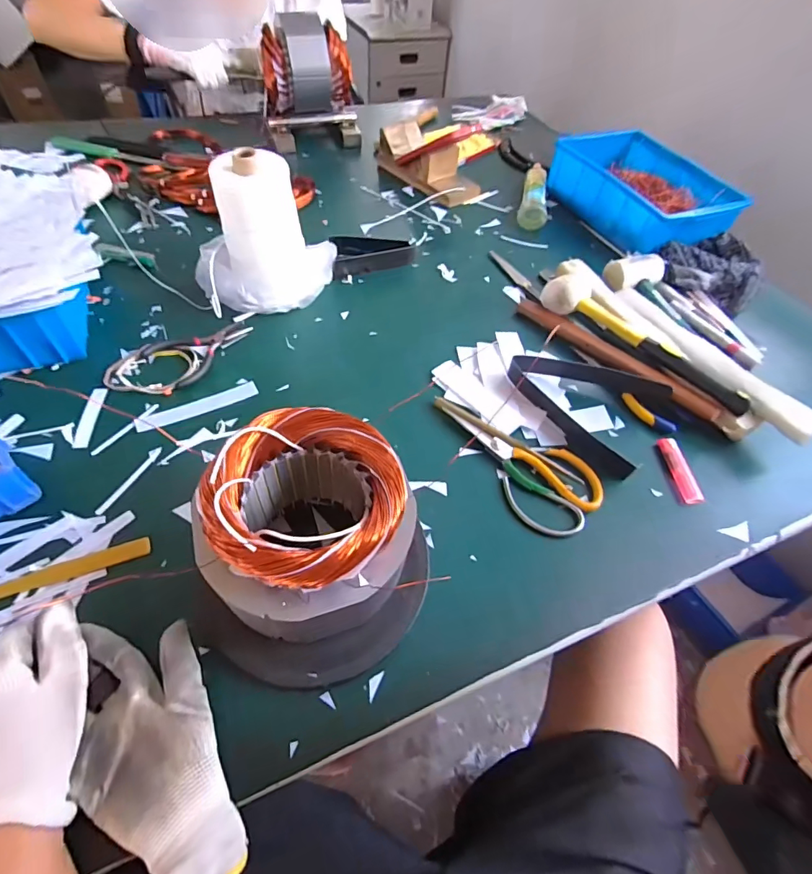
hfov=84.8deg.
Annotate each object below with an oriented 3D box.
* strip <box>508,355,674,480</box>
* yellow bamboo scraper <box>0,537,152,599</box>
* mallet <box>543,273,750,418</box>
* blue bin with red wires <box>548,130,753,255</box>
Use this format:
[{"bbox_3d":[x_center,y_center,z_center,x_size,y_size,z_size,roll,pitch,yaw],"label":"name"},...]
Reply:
[{"bbox_3d":[0.220,-0.049,0.523,0.140,0.032,0.179,-30,62,-24],"label":"strip"},{"bbox_3d":[-0.289,0.113,0.376,0.131,0.005,0.017,-16,57,-17],"label":"yellow bamboo scraper"},{"bbox_3d":[0.293,-0.116,0.563,0.067,0.052,0.280,-29,62,-24],"label":"mallet"},{"bbox_3d":[0.409,-0.420,0.778,0.198,0.088,0.273,-16,57,-17],"label":"blue bin with red wires"}]

